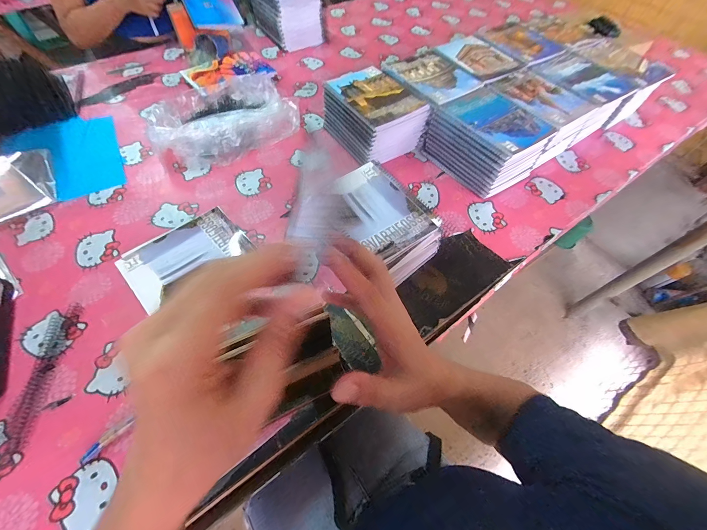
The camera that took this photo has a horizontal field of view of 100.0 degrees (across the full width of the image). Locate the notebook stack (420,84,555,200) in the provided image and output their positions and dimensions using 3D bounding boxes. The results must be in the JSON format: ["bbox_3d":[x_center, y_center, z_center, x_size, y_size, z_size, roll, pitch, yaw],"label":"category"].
[{"bbox_3d":[0.286,-0.270,0.656,0.165,0.115,0.205,-28,64,-18],"label":"notebook stack"}]

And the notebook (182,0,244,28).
[{"bbox_3d":[-0.427,-0.777,0.890,0.147,0.014,0.159,-22,83,-27],"label":"notebook"}]

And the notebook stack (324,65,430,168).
[{"bbox_3d":[0.043,-0.347,0.696,0.161,0.120,0.195,-28,64,-18],"label":"notebook stack"}]

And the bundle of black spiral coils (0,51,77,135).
[{"bbox_3d":[-0.825,-0.435,0.742,0.185,0.059,0.239,-31,65,-19],"label":"bundle of black spiral coils"}]

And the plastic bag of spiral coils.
[{"bbox_3d":[-0.315,-0.373,0.718,0.353,0.075,0.251,-37,67,-22],"label":"plastic bag of spiral coils"}]

